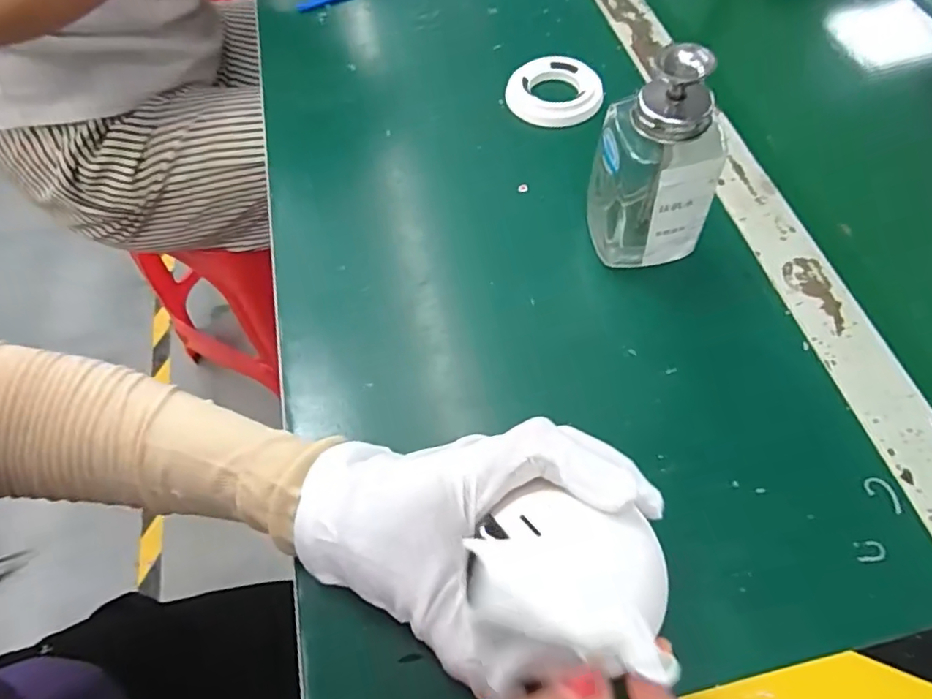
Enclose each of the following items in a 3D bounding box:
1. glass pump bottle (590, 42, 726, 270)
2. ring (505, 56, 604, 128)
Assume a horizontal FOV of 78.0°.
[{"bbox_3d":[0.104,-0.103,0.323,0.058,0.120,0.058,-8,59,-3],"label":"glass pump bottle"},{"bbox_3d":[0.067,-0.199,0.443,0.070,0.012,0.070,3,59,4],"label":"ring"}]

